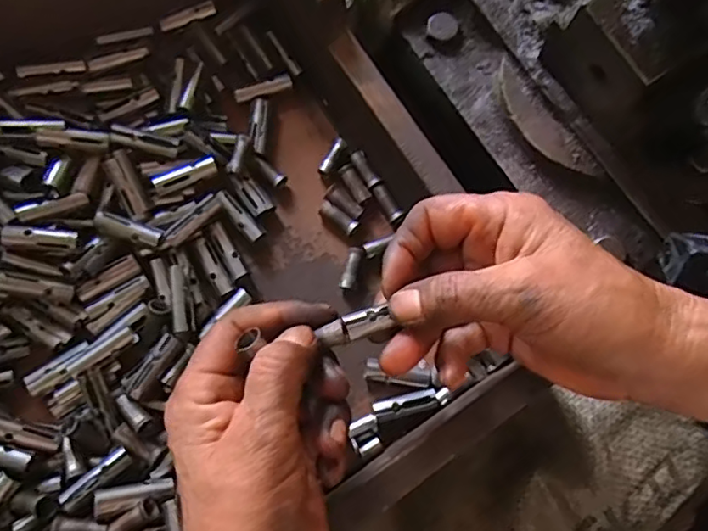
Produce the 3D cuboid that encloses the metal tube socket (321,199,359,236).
[{"bbox_3d":[-0.010,-0.029,0.357,0.025,0.009,0.009,36,78,9],"label":"metal tube socket"}]

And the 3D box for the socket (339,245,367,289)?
[{"bbox_3d":[-0.001,0.002,0.349,0.009,0.009,0.027,18,76,5],"label":"socket"}]

